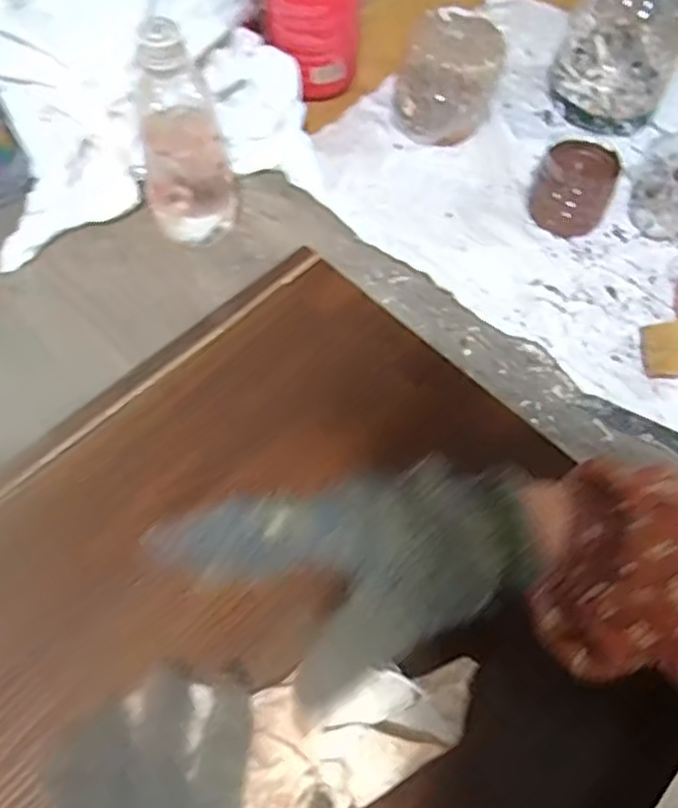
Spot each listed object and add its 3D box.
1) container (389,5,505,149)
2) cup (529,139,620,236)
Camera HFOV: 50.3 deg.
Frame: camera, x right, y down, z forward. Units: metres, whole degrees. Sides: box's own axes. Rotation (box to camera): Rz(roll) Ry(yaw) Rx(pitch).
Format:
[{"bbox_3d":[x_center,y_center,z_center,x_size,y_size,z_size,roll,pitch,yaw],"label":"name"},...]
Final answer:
[{"bbox_3d":[0.096,-0.290,0.646,0.094,0.082,0.078,16,60,8],"label":"container"},{"bbox_3d":[0.198,-0.184,0.603,0.060,0.051,0.066,0,61,-1],"label":"cup"}]

